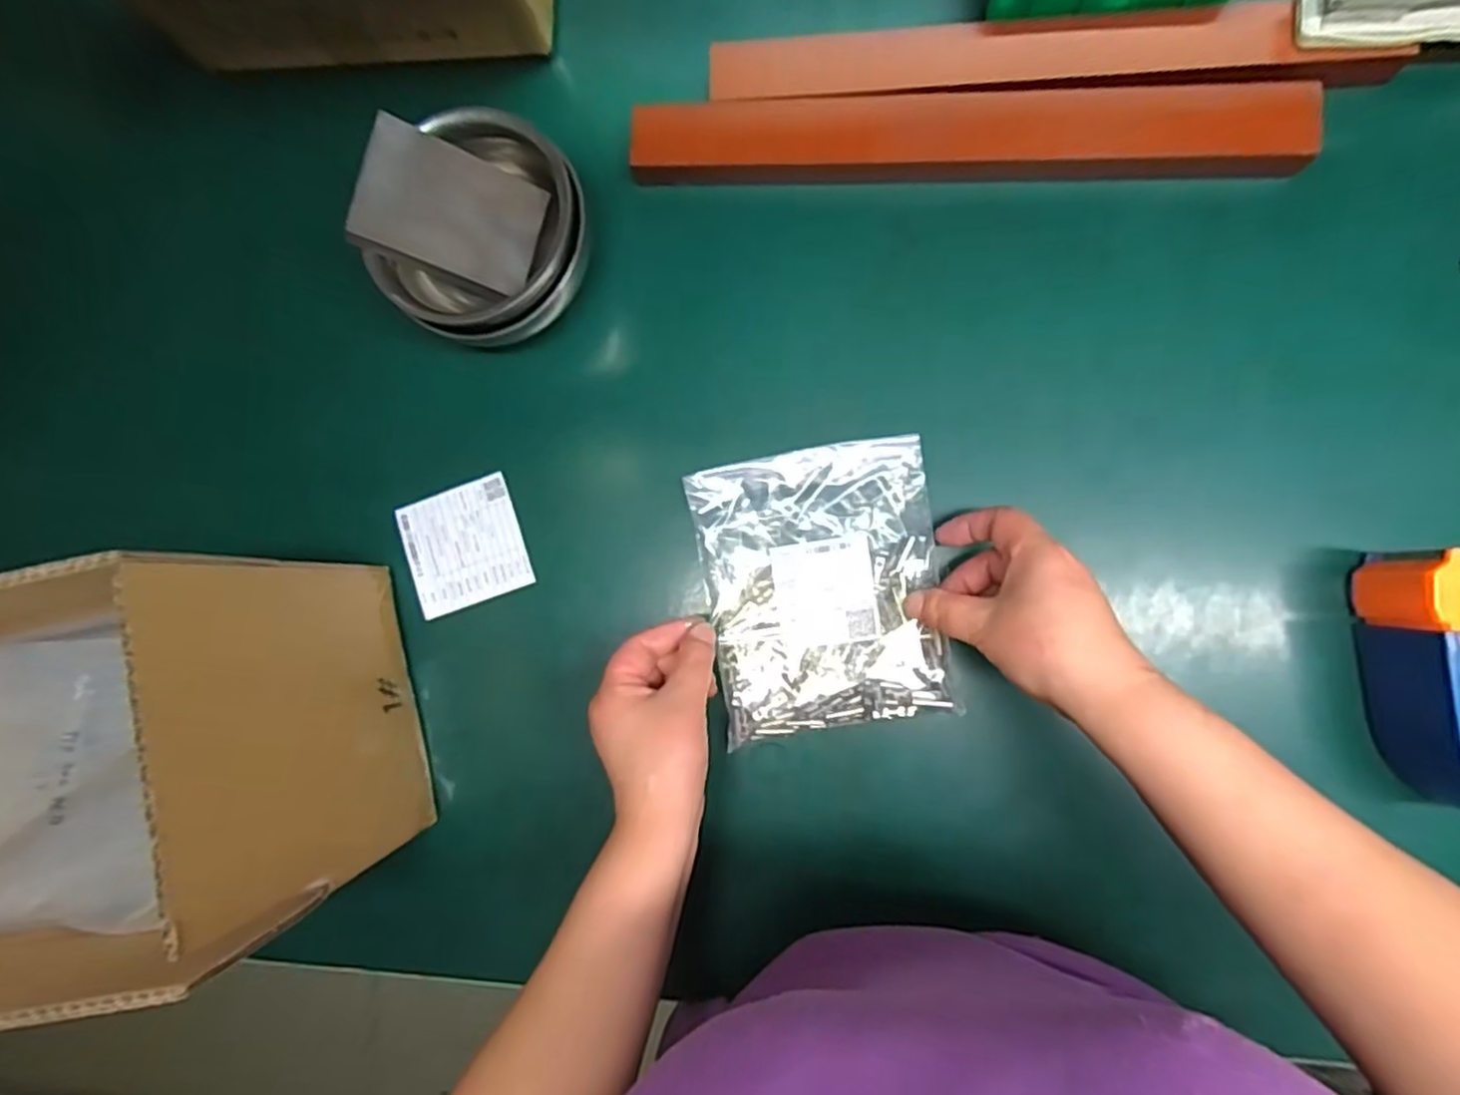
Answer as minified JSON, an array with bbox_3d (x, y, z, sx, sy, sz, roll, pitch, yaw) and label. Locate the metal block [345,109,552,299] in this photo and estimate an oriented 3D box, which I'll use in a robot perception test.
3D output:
[{"bbox_3d":[-0.158,-0.192,0.406,0.096,0.010,0.070,16,87,-27],"label":"metal block"}]

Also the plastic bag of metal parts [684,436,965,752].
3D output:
[{"bbox_3d":[0.056,0.025,0.435,0.142,0.018,0.167,-10,88,7],"label":"plastic bag of metal parts"}]

